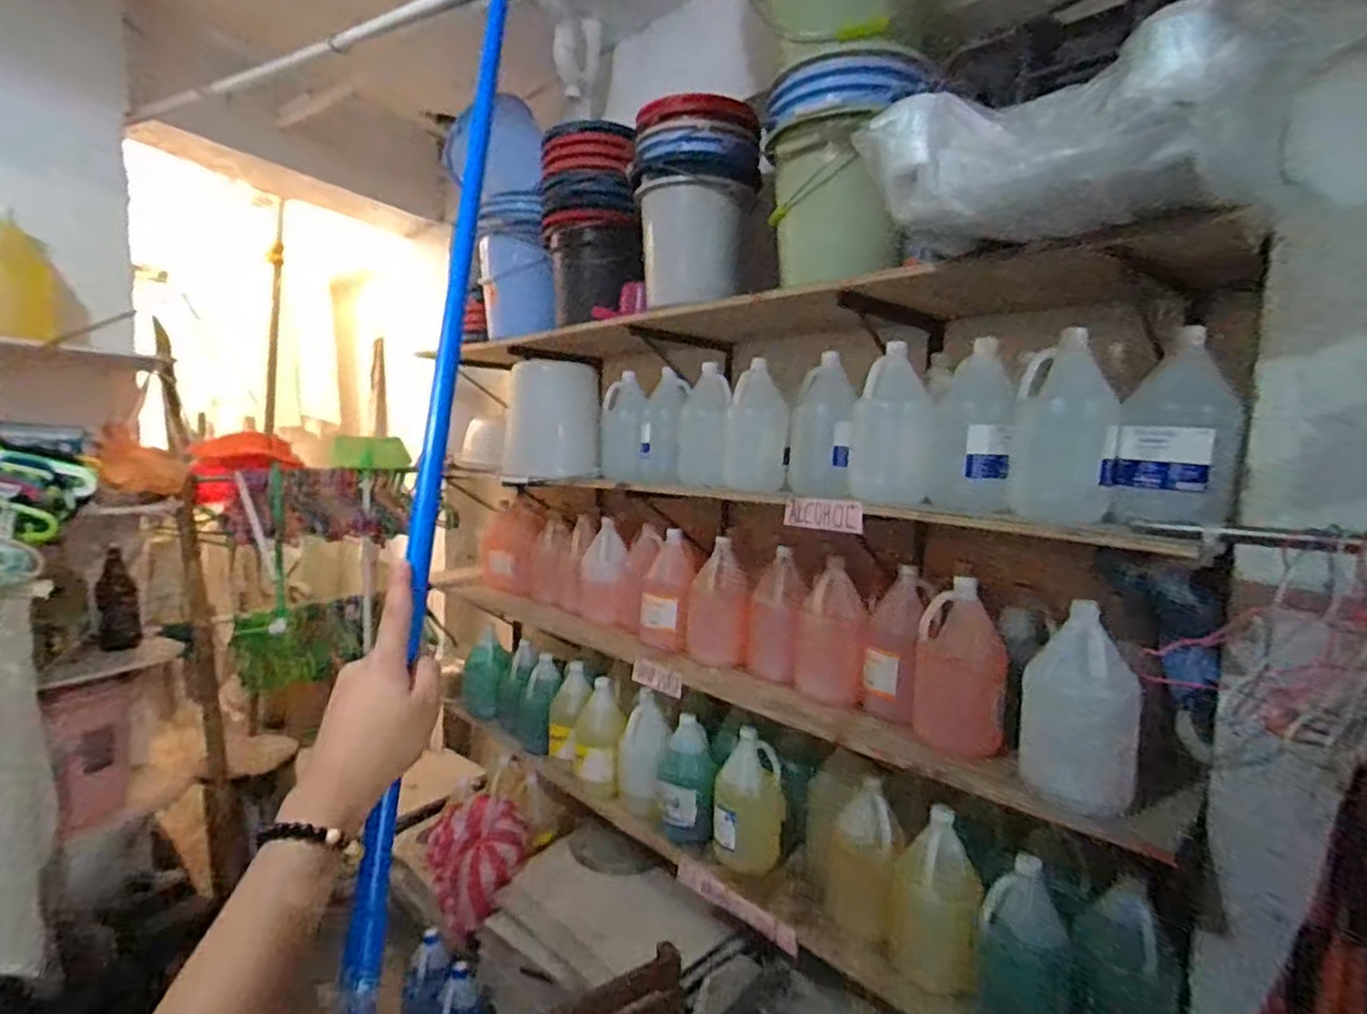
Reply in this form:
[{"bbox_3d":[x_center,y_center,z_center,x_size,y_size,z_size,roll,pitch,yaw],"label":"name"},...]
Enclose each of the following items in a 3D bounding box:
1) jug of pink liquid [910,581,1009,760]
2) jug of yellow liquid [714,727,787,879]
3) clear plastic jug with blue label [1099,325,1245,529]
[{"bbox_3d":[0.541,0.298,1.303,0.120,0.309,0.166,9,-8,-39],"label":"jug of pink liquid"},{"bbox_3d":[0.153,0.676,1.574,0.163,0.266,0.123,3,5,5],"label":"jug of yellow liquid"},{"bbox_3d":[0.747,-0.112,1.054,0.164,0.266,0.146,6,6,35],"label":"clear plastic jug with blue label"}]

